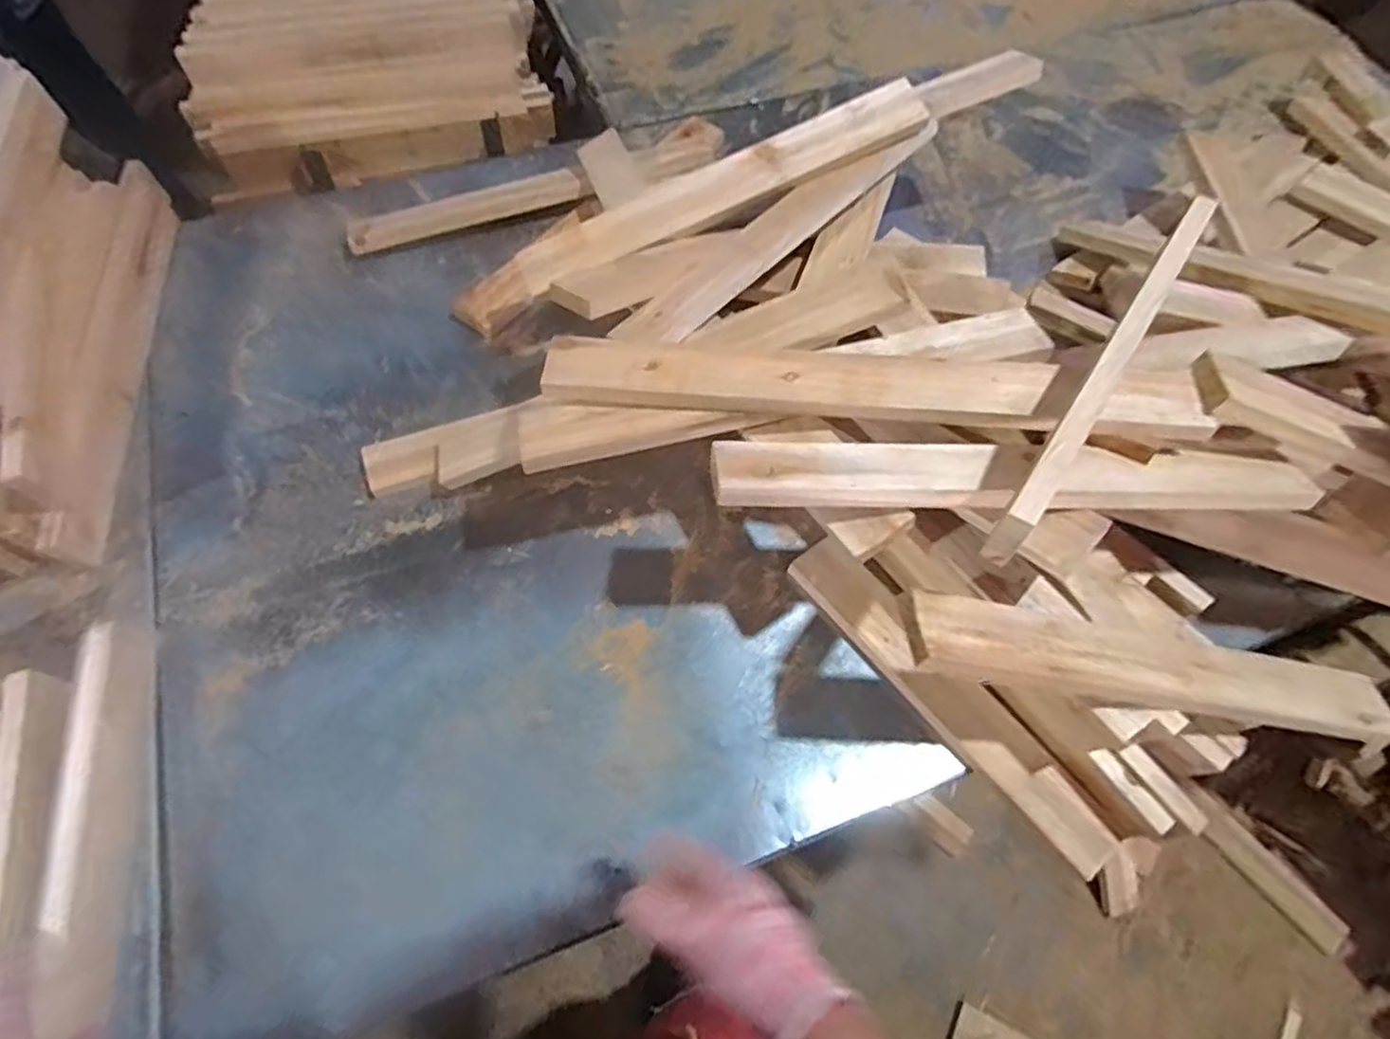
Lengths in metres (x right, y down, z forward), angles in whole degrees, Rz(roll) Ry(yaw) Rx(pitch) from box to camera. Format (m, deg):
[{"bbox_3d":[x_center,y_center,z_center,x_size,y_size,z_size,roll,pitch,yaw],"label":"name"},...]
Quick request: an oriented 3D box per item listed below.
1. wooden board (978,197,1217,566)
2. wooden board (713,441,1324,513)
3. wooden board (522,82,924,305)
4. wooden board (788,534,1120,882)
[{"bbox_3d":[0.335,-0.130,0.561,0.022,0.054,0.410,34,65,14],"label":"wooden board"},{"bbox_3d":[0.268,-0.036,0.575,0.502,0.031,0.065,0,62,-3],"label":"wooden board"},{"bbox_3d":[0.031,-0.374,0.786,0.483,0.020,0.074,-26,87,-2],"label":"wooden board"},{"bbox_3d":[0.243,0.166,0.680,0.056,0.033,0.378,-37,69,-20],"label":"wooden board"}]

